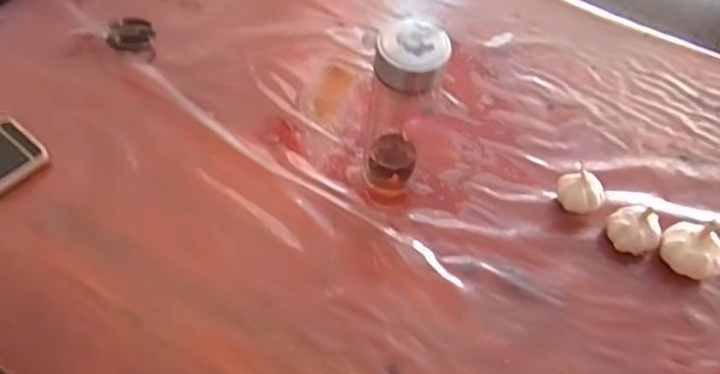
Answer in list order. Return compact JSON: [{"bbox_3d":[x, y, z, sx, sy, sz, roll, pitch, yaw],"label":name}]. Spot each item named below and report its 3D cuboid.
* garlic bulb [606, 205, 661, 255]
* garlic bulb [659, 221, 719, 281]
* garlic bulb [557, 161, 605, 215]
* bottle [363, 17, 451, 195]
[{"bbox_3d":[0.288,0.046,0.672,0.049,0.035,0.052,-3,56,-8],"label":"garlic bulb"},{"bbox_3d":[0.346,0.064,0.662,0.050,0.040,0.060,-27,62,-22],"label":"garlic bulb"},{"bbox_3d":[0.239,0.007,0.691,0.047,0.040,0.044,2,56,-4],"label":"garlic bulb"},{"bbox_3d":[0.041,-0.077,0.638,0.066,0.197,0.072,7,55,-1],"label":"bottle"}]

